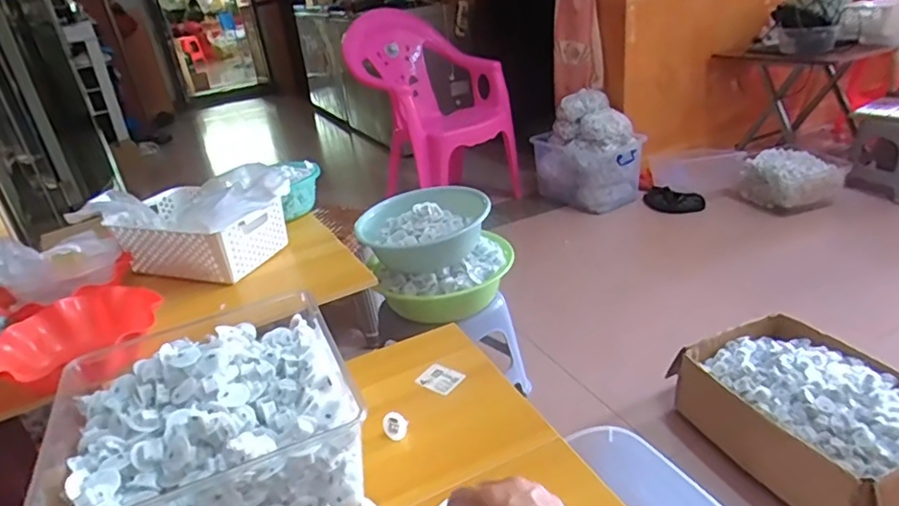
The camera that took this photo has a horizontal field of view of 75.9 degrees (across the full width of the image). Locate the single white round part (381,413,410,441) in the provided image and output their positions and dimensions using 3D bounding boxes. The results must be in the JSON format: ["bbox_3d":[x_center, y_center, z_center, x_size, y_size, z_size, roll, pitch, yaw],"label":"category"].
[{"bbox_3d":[-0.068,0.221,0.742,0.034,0.034,0.016,26,3,14],"label":"single white round part"}]

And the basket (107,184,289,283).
[{"bbox_3d":[-0.494,-0.033,1.147,0.292,0.110,0.190,6,29,24],"label":"basket"}]

